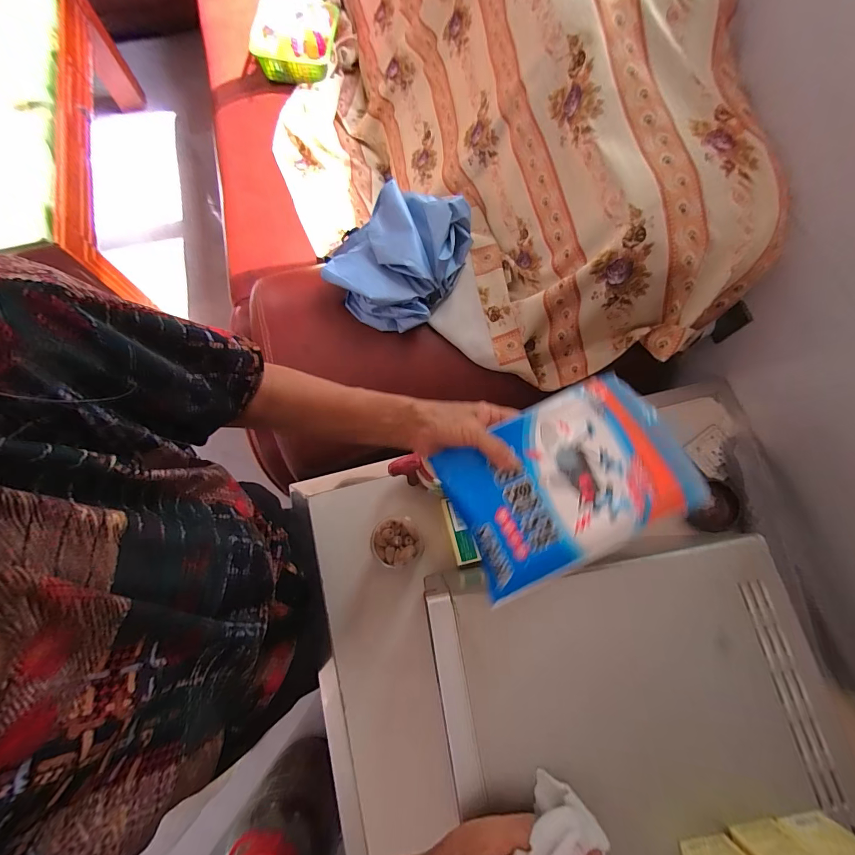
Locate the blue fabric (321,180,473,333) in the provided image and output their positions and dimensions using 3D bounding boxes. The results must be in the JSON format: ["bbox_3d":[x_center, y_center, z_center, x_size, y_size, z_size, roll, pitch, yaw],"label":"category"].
[{"bbox_3d":[-0.059,-0.312,0.718,0.221,0.127,0.211,25,75,7],"label":"blue fabric"}]

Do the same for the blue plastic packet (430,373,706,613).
[{"bbox_3d":[0.131,0.046,0.365,0.217,0.015,0.145,-23,75,-7],"label":"blue plastic packet"}]

